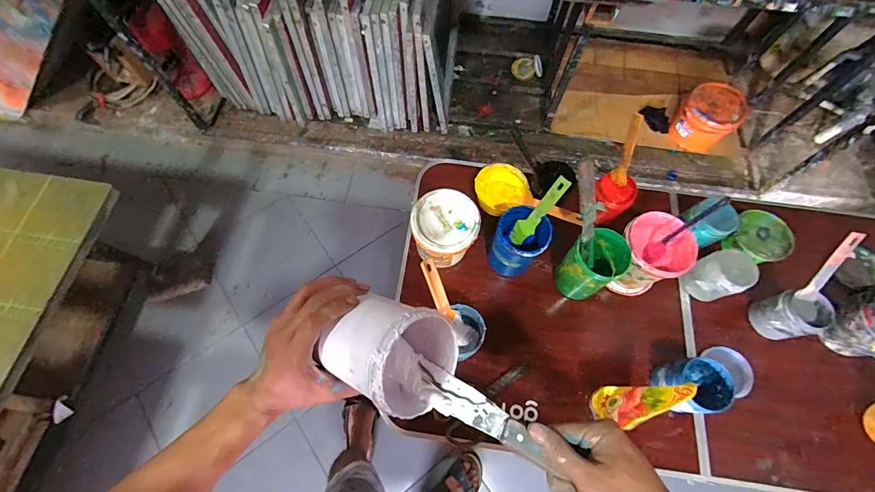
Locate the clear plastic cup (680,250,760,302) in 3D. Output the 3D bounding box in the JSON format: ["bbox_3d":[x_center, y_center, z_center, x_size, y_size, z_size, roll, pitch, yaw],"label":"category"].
[{"bbox_3d":[0.558,0.060,0.751,0.076,0.100,0.086,-21,70,-10],"label":"clear plastic cup"}]

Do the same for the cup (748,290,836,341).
[{"bbox_3d":[0.685,0.137,0.740,0.079,0.106,0.080,1,68,-1],"label":"cup"}]

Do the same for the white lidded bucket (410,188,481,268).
[{"bbox_3d":[0.013,-0.028,0.756,0.122,0.126,0.130,1,68,-1],"label":"white lidded bucket"}]

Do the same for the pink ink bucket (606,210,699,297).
[{"bbox_3d":[0.413,0.020,0.755,0.131,0.133,0.122,1,68,-1],"label":"pink ink bucket"}]

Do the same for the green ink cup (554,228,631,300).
[{"bbox_3d":[0.300,0.039,0.741,0.112,0.139,0.096,-28,71,-12],"label":"green ink cup"}]

